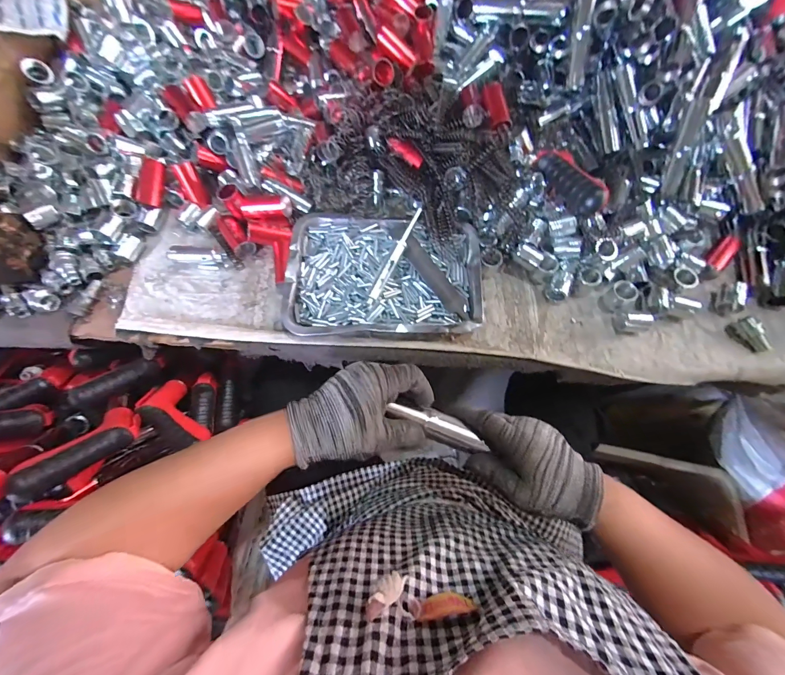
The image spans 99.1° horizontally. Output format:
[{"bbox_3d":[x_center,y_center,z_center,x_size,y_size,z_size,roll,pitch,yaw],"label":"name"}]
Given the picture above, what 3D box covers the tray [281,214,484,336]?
[{"bbox_3d":[-0.012,-0.088,0.454,0.255,0.030,0.180,0,71,0],"label":"tray"}]

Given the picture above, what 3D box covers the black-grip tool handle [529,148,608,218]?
[{"bbox_3d":[0.227,-0.205,0.434,0.032,0.045,0.114,-25,73,-8],"label":"black-grip tool handle"}]

